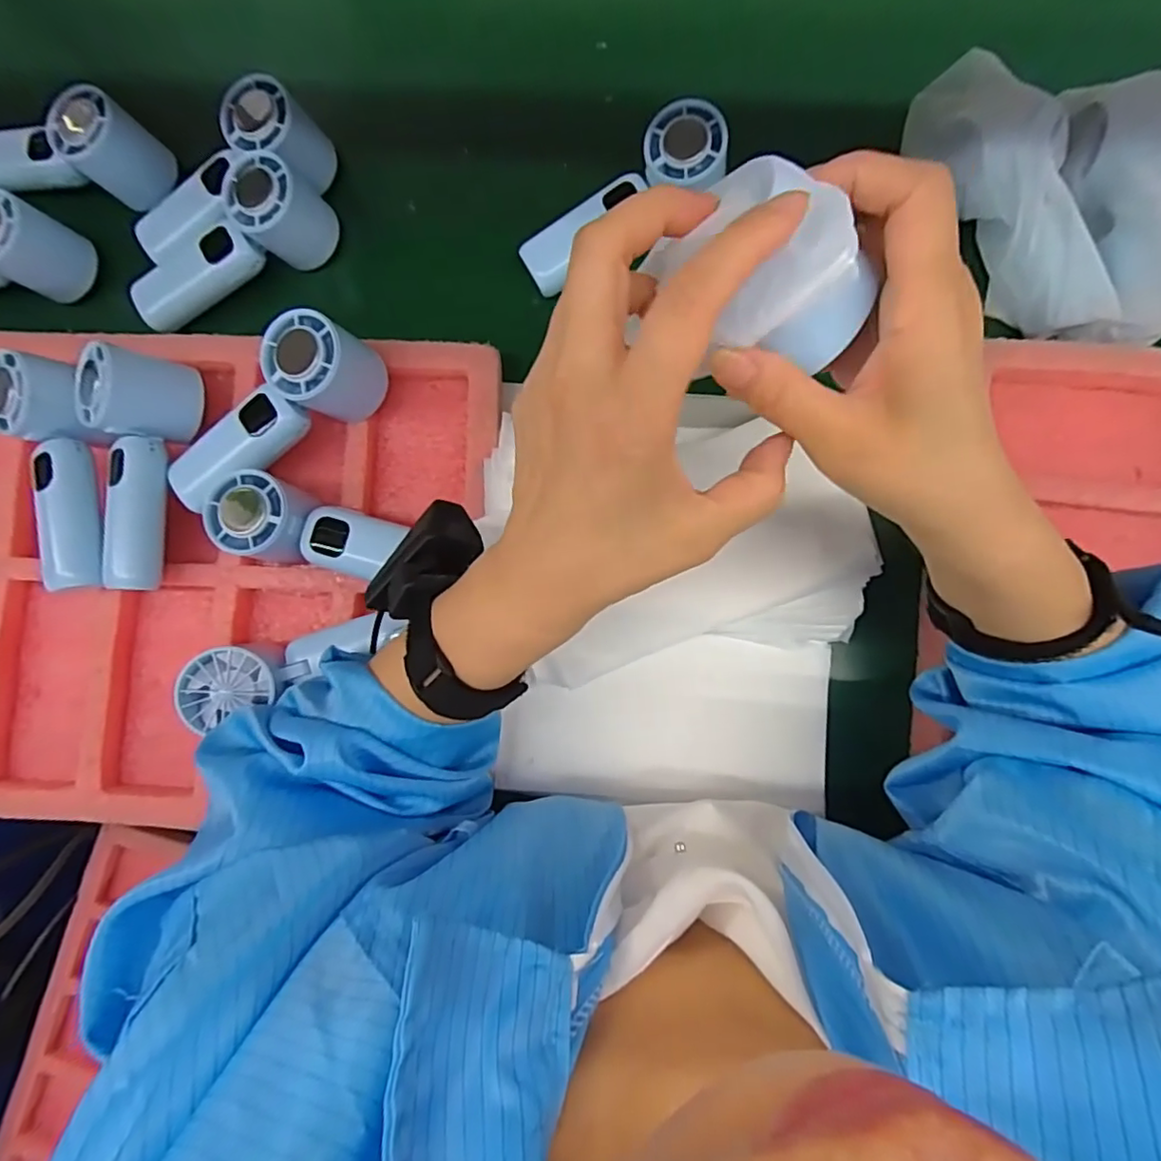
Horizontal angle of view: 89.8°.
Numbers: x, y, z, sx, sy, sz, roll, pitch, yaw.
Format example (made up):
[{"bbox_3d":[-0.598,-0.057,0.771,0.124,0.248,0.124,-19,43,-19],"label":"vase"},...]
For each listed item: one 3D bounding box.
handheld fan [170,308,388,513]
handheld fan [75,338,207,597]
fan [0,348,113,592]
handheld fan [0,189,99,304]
[{"bbox_3d":[-0.199,-0.104,0.366,0.155,0.048,0.058,-36,85,-1],"label":"handheld fan"},{"bbox_3d":[-0.283,-0.069,0.374,0.059,0.051,0.146,-4,85,2],"label":"handheld fan"},{"bbox_3d":[-0.336,-0.067,0.371,0.053,0.045,0.147,-12,85,1],"label":"fan"},{"bbox_3d":[-0.436,-0.234,0.412,0.150,0.049,0.067,-6,85,2],"label":"handheld fan"}]

